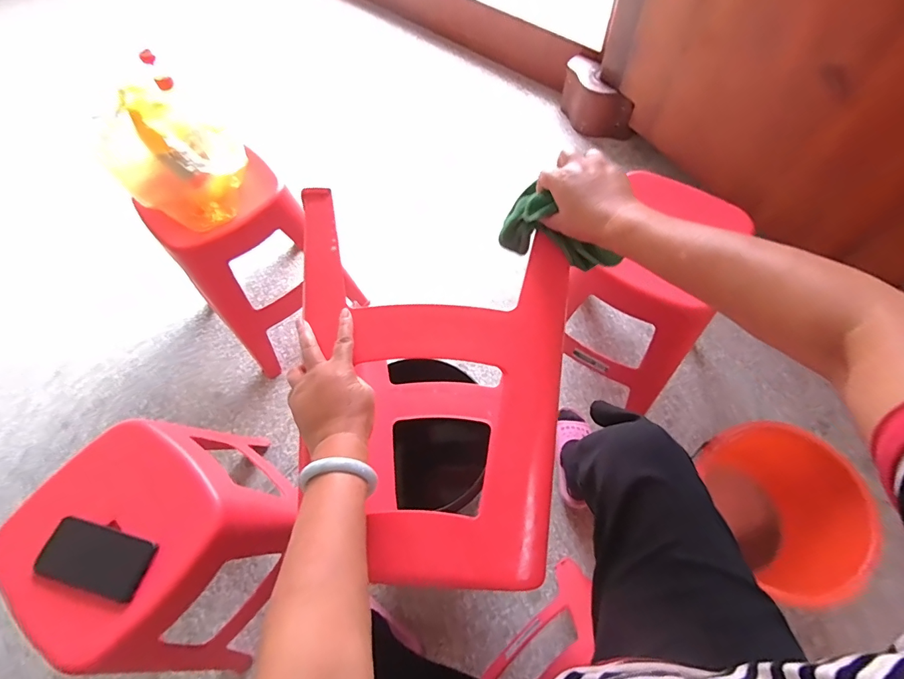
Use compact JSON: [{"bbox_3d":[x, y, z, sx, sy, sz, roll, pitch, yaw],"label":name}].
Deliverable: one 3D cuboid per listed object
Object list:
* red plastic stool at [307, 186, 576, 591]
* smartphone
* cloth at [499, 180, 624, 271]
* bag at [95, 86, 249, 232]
[{"bbox_3d":[-0.035,0.096,0.632,0.338,0.338,0.417,6,65,7],"label":"red plastic stool"},{"bbox_3d":[-0.508,0.307,0.616,0.159,0.012,0.075,11,65,9],"label":"smartphone"},{"bbox_3d":[0.140,-0.132,0.547,0.147,0.092,0.054,32,70,10],"label":"cloth"},{"bbox_3d":[-0.515,-0.347,0.823,0.225,0.212,0.148,-42,69,-15],"label":"bag"}]

